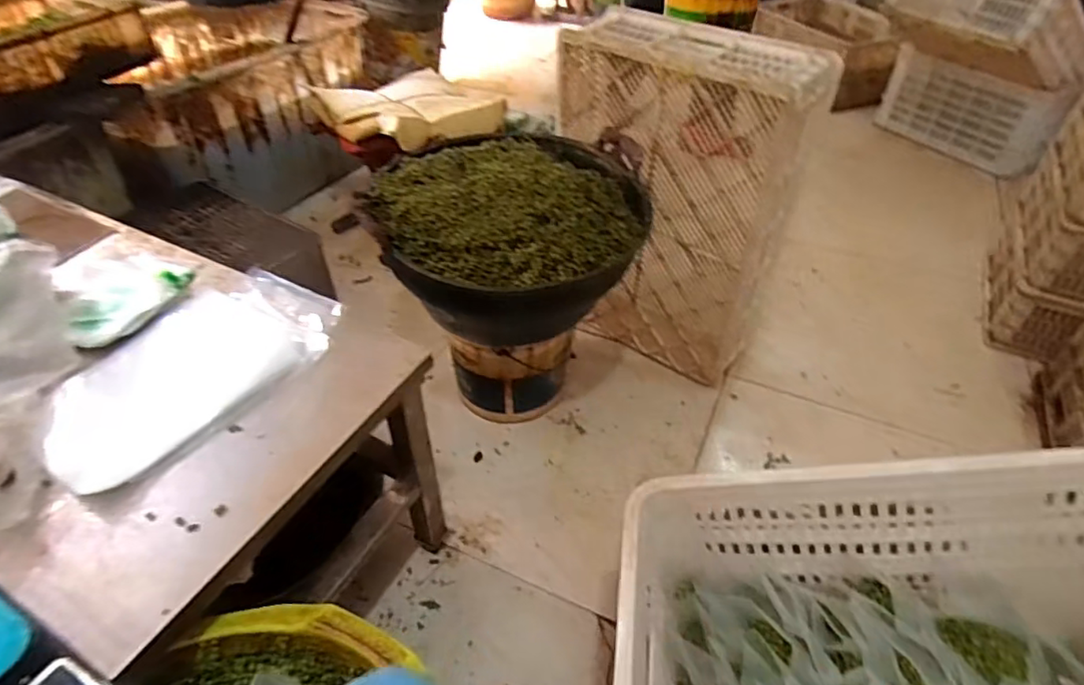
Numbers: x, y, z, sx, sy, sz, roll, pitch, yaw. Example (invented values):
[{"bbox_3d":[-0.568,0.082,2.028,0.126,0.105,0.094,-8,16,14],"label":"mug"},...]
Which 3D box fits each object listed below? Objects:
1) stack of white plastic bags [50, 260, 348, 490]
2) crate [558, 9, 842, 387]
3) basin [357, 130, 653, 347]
[{"bbox_3d":[-0.414,0.024,0.717,0.214,0.025,0.328,28,50,26],"label":"stack of white plastic bags"},{"bbox_3d":[0.247,-0.260,1.225,0.436,0.645,0.191,33,52,29],"label":"crate"},{"bbox_3d":[-0.053,-0.183,1.041,0.448,0.244,0.432,0,43,-1],"label":"basin"}]

